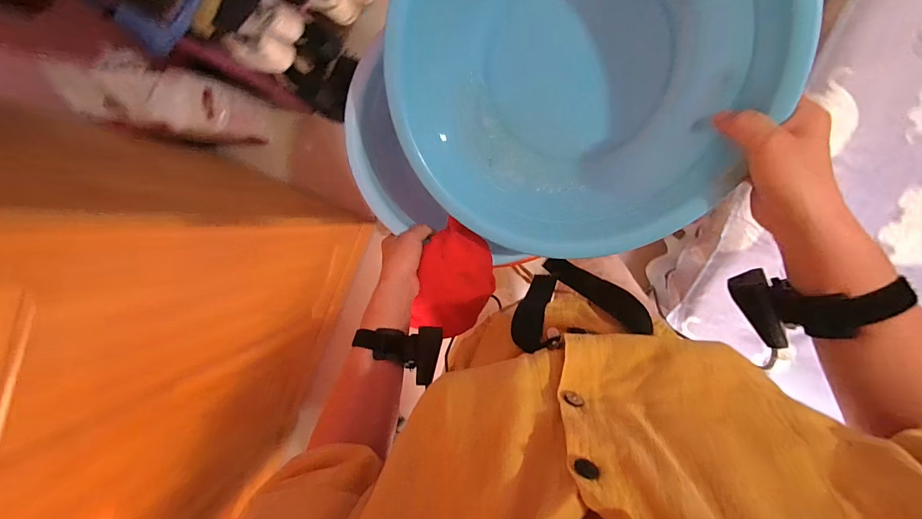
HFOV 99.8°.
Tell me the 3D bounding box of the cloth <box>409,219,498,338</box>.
[{"bbox_3d":[-0.008,0.032,0.520,0.099,0.060,0.152,25,98,2],"label":"cloth"}]

